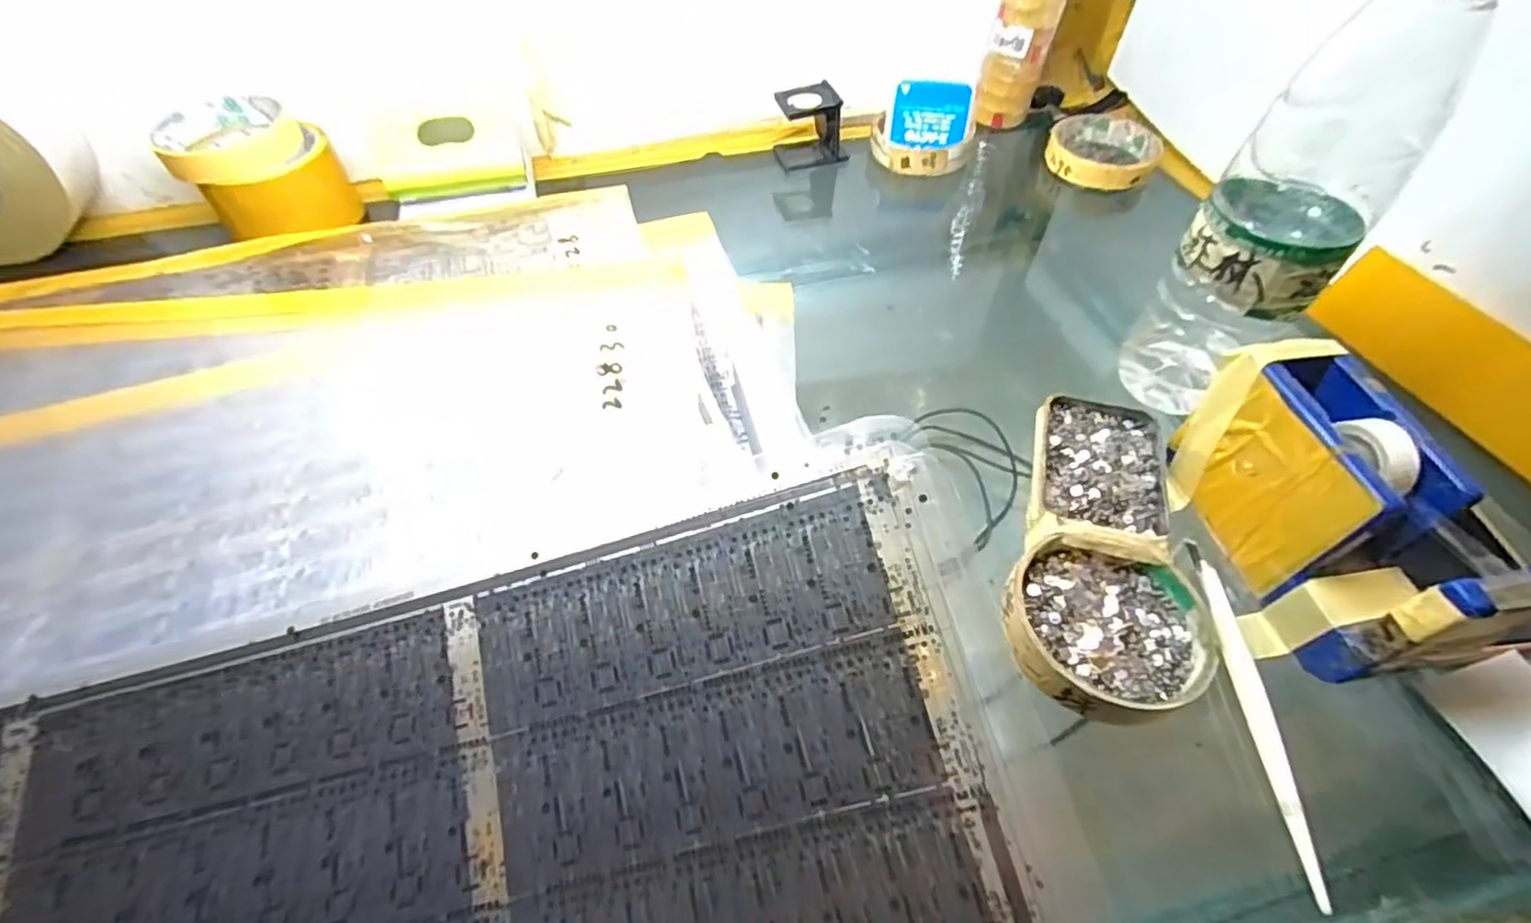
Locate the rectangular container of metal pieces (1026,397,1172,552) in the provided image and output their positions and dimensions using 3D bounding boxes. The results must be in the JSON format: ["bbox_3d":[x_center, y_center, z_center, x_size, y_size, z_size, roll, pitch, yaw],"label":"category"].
[{"bbox_3d":[0.171,0.005,0.335,0.066,0.020,0.100,13,54,10],"label":"rectangular container of metal pieces"}]

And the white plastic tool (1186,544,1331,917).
[{"bbox_3d":[0.204,0.099,0.274,0.010,0.008,0.144,1,53,1],"label":"white plastic tool"}]

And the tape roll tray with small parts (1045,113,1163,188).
[{"bbox_3d":[0.277,-0.254,0.538,0.083,0.023,0.099,22,56,16],"label":"tape roll tray with small parts"}]

